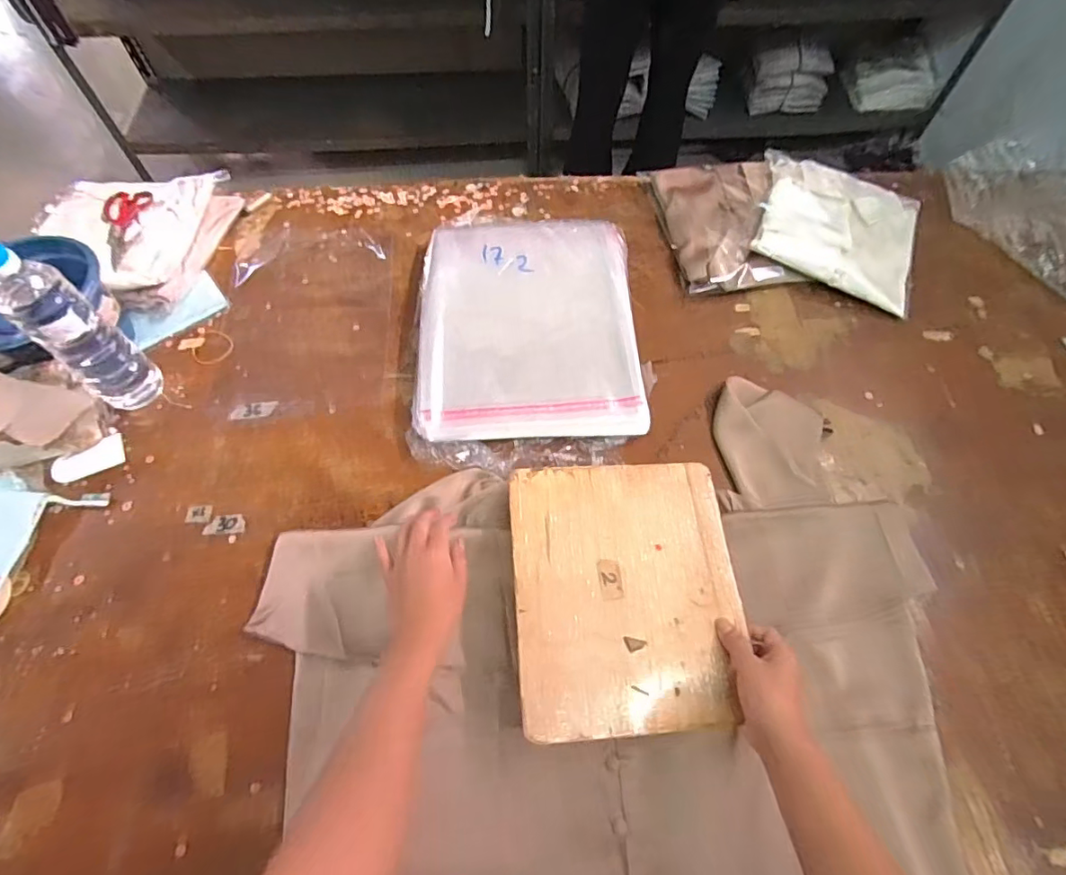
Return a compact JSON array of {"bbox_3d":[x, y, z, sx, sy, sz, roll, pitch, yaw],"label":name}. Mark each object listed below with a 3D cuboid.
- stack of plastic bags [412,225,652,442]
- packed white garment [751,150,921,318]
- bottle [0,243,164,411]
[{"bbox_3d":[-0.010,-0.182,0.819,0.329,0.036,0.400,-3,62,-1],"label":"stack of plastic bags"},{"bbox_3d":[0.525,-0.364,0.916,0.265,0.053,0.290,19,64,10],"label":"packed white garment"},{"bbox_3d":[-0.571,-0.126,0.674,0.073,0.269,0.081,29,66,14],"label":"bottle"}]

